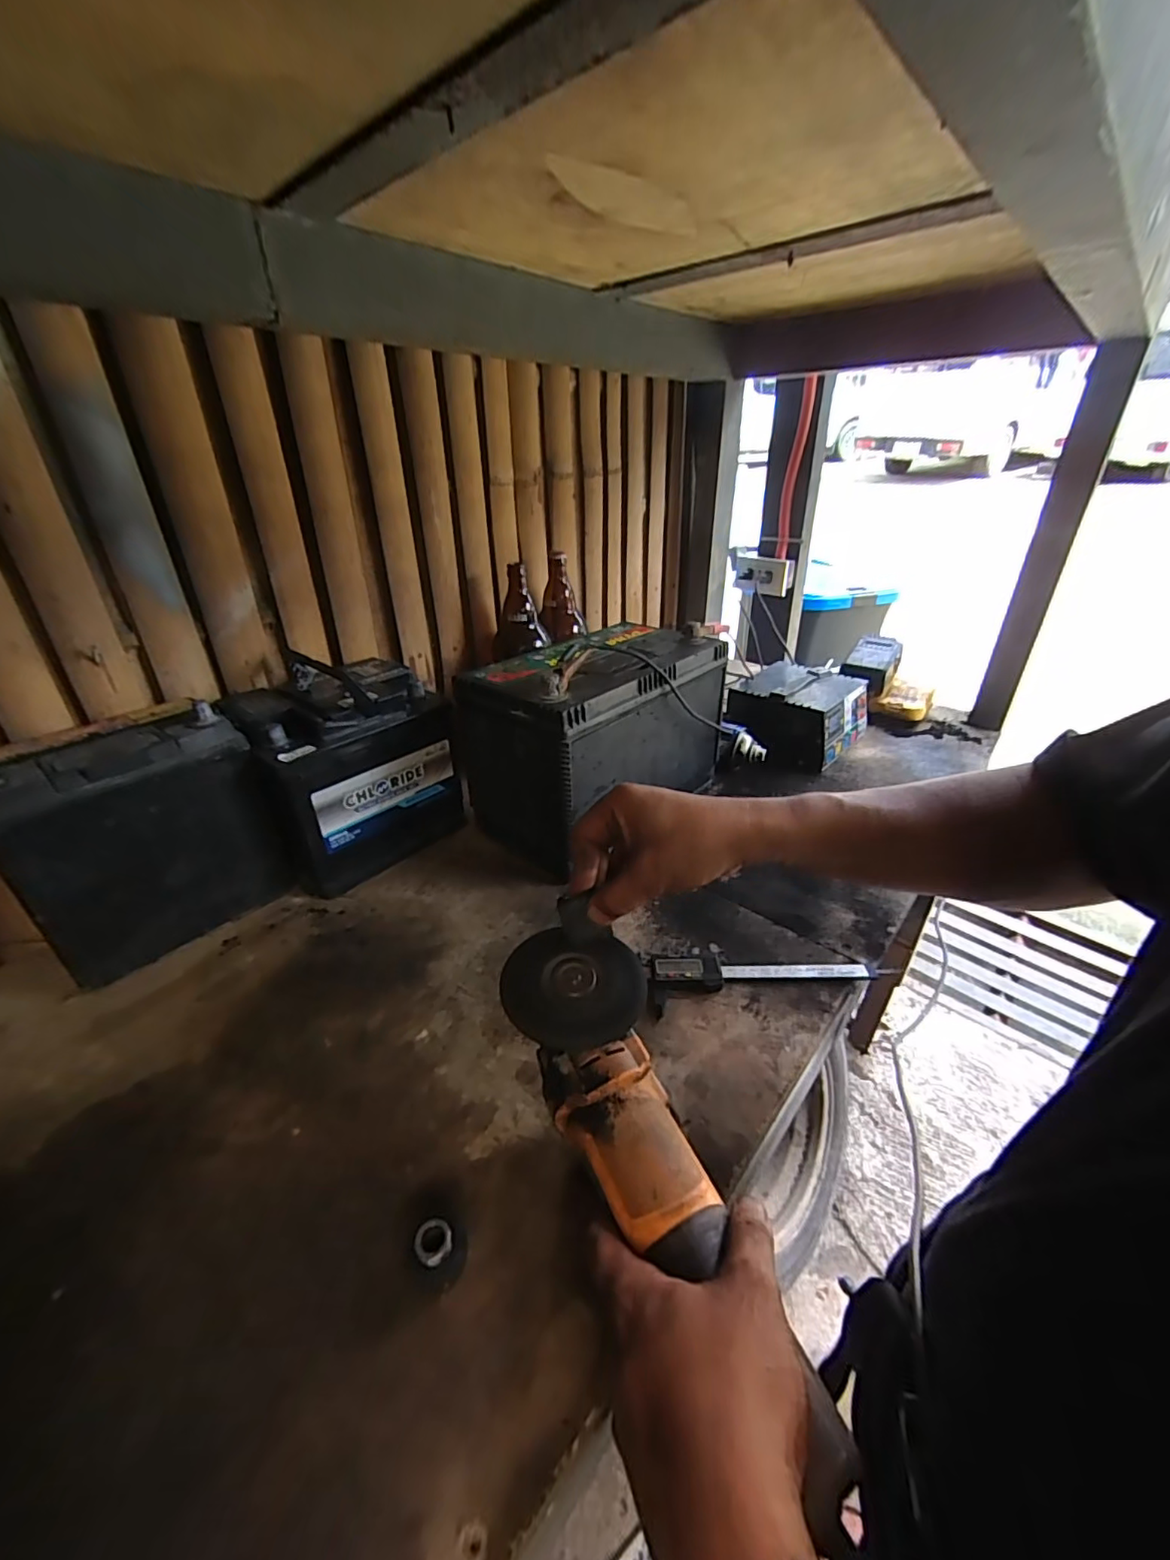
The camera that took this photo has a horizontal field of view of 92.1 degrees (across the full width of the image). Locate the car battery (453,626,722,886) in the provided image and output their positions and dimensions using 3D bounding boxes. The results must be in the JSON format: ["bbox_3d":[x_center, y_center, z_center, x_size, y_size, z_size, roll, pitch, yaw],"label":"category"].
[{"bbox_3d":[0.025,-0.060,0.689,0.303,0.206,0.181,-25,37,-34],"label":"car battery"}]

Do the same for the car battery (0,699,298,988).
[{"bbox_3d":[-0.410,0.052,0.543,0.197,0.201,0.124,-24,36,-34],"label":"car battery"}]

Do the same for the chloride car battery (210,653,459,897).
[{"bbox_3d":[-0.275,-0.017,0.660,0.167,0.194,0.199,24,38,37],"label":"chloride car battery"}]

